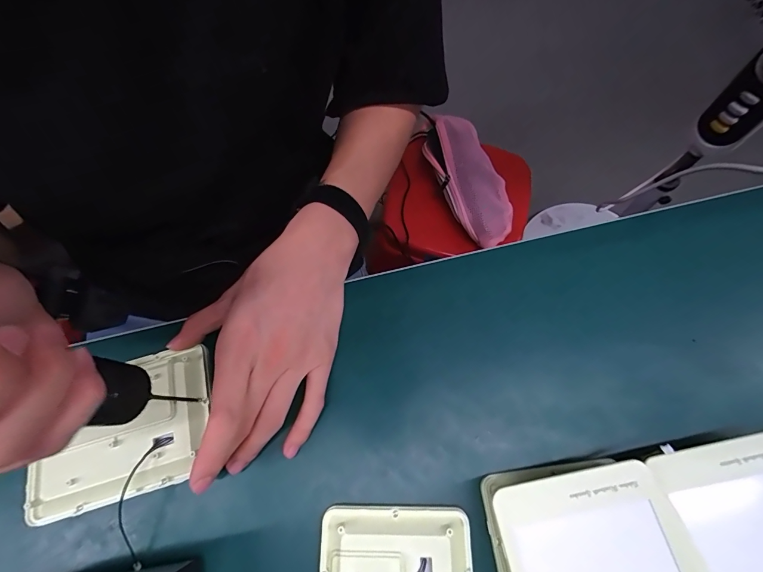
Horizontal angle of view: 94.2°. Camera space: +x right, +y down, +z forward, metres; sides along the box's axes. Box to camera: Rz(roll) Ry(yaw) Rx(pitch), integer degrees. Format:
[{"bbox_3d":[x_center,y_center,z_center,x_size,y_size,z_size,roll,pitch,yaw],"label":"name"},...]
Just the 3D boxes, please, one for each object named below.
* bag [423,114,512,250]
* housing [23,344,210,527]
[{"bbox_3d":[0.160,-0.201,0.639,0.107,0.051,0.271,-22,70,-6],"label":"bag"},{"bbox_3d":[-0.198,0.108,0.266,0.131,0.013,0.097,-16,70,-4],"label":"housing"}]

